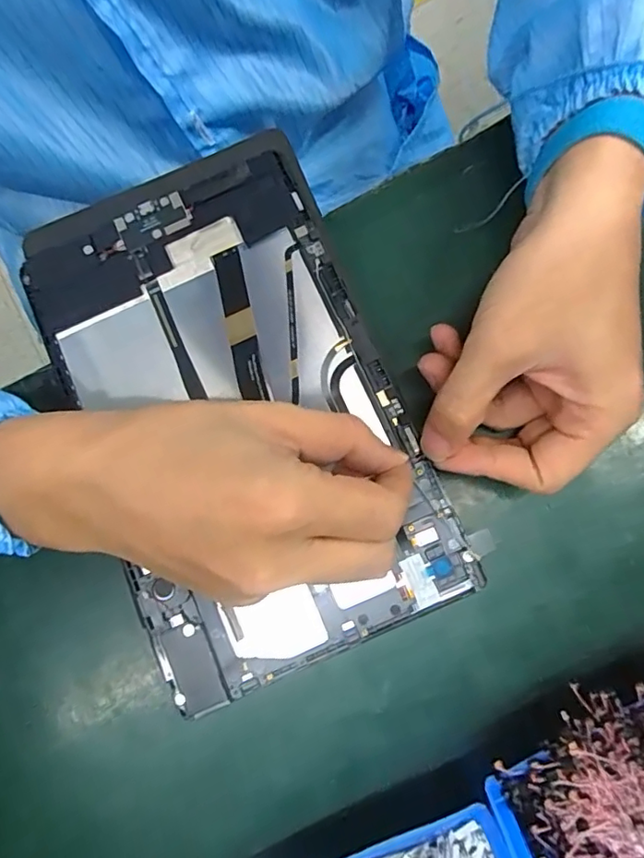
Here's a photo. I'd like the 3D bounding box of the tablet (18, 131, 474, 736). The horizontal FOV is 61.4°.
[{"bbox_3d":[-0.044,-0.014,0.263,0.150,0.013,0.249,-23,80,-3],"label":"tablet"}]

